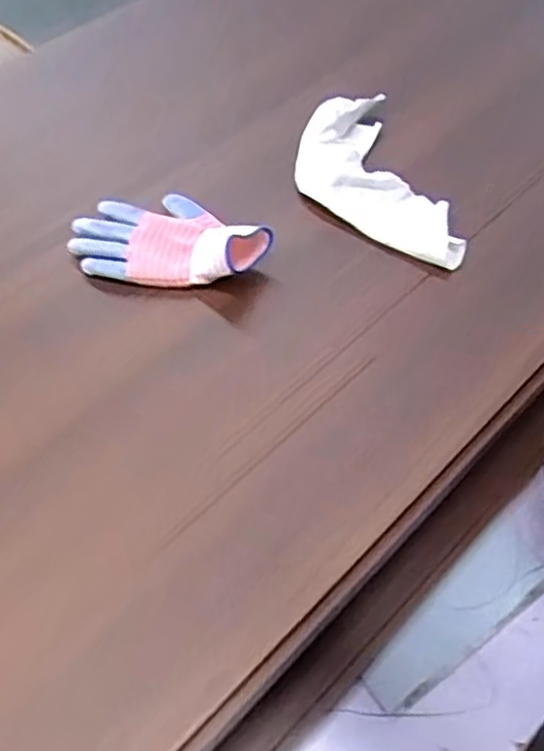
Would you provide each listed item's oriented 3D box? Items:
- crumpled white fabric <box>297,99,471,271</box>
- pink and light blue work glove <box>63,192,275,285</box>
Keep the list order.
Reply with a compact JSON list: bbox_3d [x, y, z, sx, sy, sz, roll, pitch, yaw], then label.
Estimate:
[{"bbox_3d":[0.097,-0.194,0.678,0.130,0.042,0.236,-12,55,-7],"label":"crumpled white fabric"},{"bbox_3d":[-0.098,-0.131,0.633,0.192,0.048,0.115,21,58,15],"label":"pink and light blue work glove"}]

